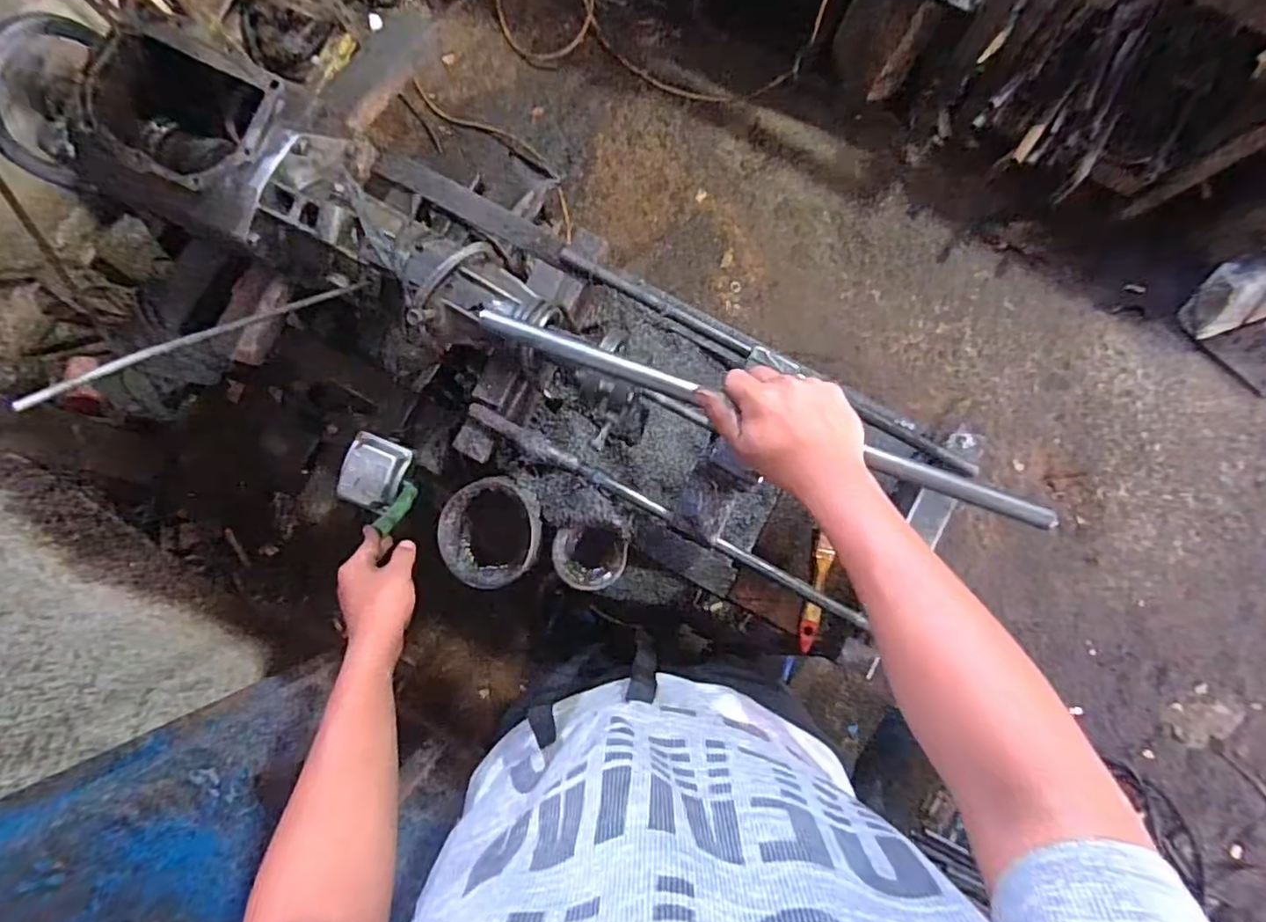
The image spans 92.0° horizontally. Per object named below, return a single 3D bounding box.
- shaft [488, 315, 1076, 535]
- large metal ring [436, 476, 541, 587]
[{"bbox_3d":[0.104,-0.033,0.481,0.465,0.018,0.018,20,88,0],"label":"shaft"},{"bbox_3d":[-0.164,0.083,0.712,0.124,0.045,0.122,0,88,2],"label":"large metal ring"}]

